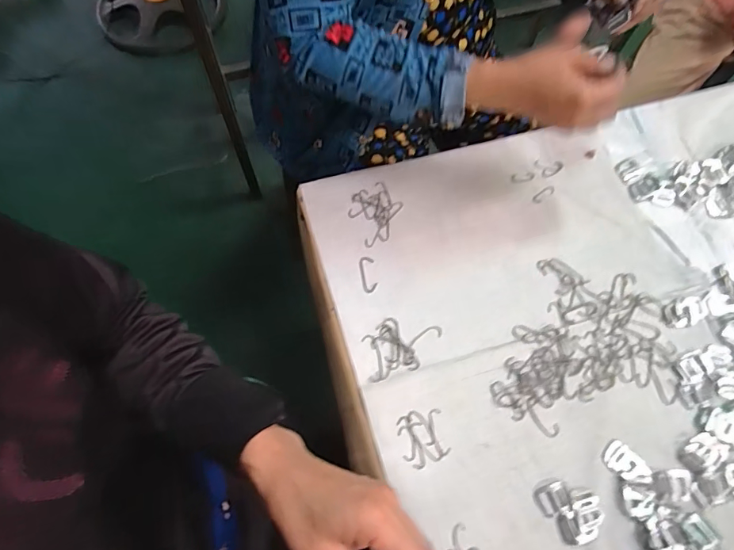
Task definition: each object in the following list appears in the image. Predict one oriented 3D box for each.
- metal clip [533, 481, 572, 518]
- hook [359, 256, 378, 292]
[{"bbox_3d":[0.179,0.216,0.424,0.033,0.007,0.027,-20,69,-10],"label":"metal clip"},{"bbox_3d":[0.001,-0.001,0.497,0.018,0.004,0.044,-6,67,-5],"label":"hook"}]

